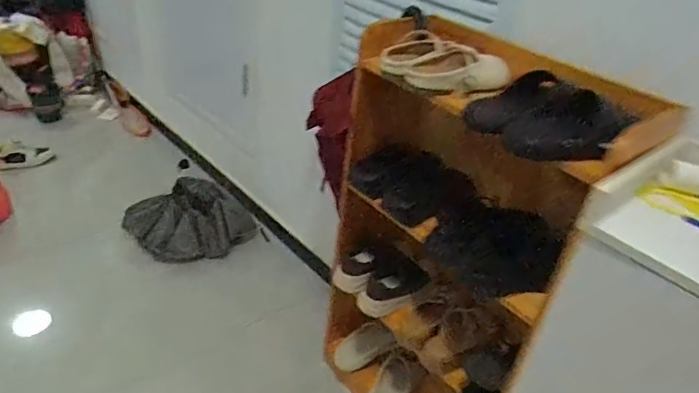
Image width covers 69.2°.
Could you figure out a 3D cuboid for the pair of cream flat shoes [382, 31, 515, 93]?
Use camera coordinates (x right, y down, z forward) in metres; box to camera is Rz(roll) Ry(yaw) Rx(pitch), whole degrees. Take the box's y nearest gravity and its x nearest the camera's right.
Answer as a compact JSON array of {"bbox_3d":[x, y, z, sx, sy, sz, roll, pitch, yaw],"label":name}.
[{"bbox_3d":[0.199,-0.270,1.059,0.244,0.077,0.120,31,39,30],"label":"pair of cream flat shoes"}]

